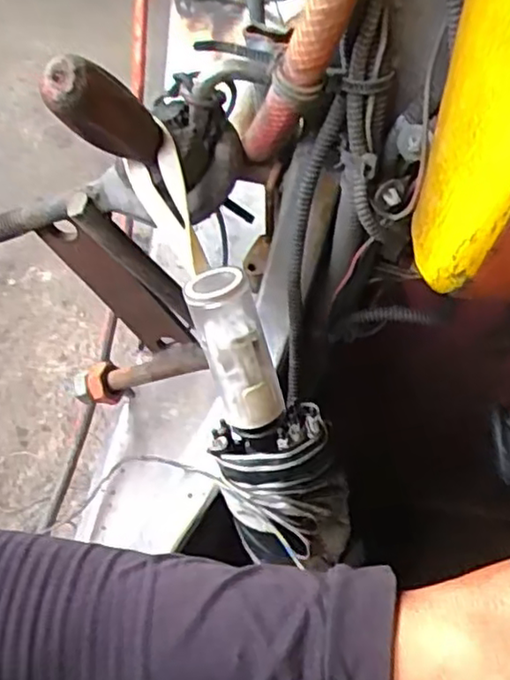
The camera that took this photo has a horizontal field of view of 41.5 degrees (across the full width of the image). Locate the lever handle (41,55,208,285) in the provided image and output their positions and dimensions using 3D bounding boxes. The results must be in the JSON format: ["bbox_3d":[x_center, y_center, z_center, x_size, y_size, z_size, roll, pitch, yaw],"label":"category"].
[{"bbox_3d":[-0.049,-0.076,0.312,0.033,0.134,0.023,-33,56,1],"label":"lever handle"}]

